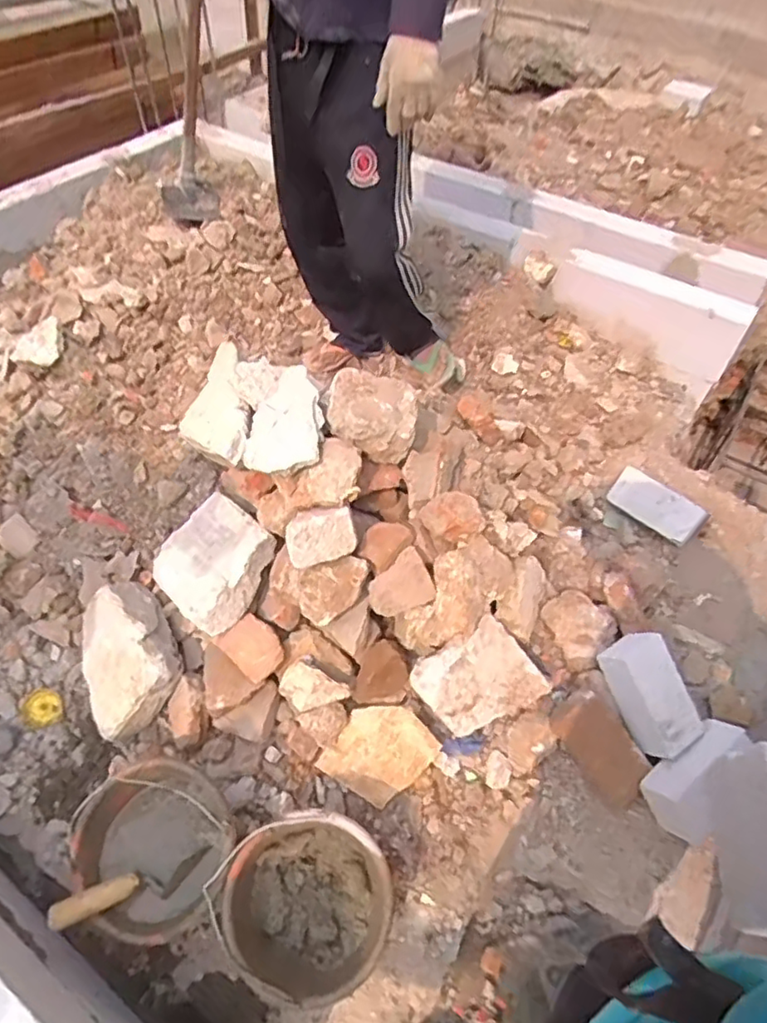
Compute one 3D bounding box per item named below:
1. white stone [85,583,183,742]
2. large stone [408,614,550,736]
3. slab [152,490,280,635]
[{"bbox_3d":[-0.461,0.263,1.109,0.152,0.102,0.263,-22,90,9],"label":"white stone"},{"bbox_3d":[0.182,0.319,1.138,0.199,0.067,0.207,-43,100,-8],"label":"large stone"},{"bbox_3d":[-0.301,0.089,1.088,0.189,0.060,0.204,34,74,13],"label":"slab"}]

